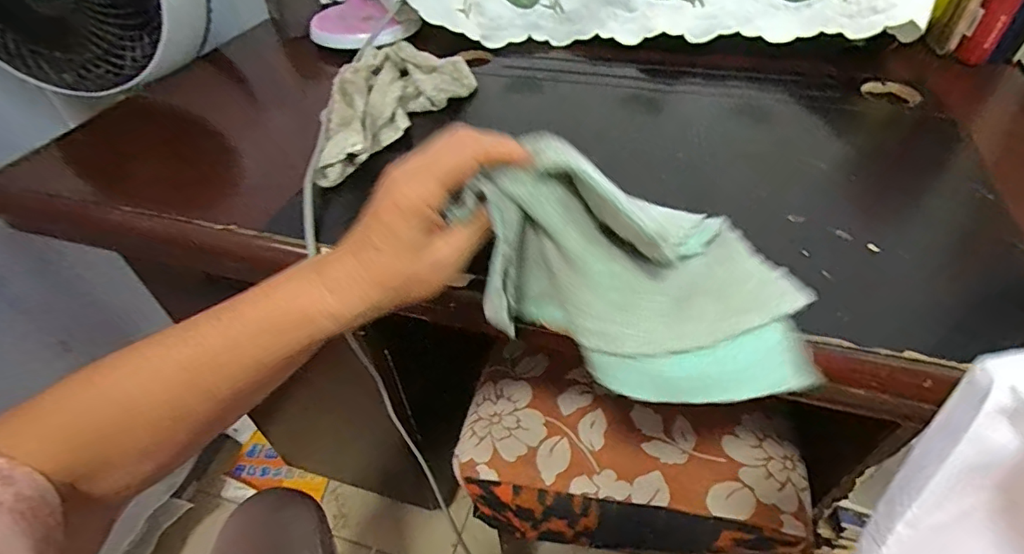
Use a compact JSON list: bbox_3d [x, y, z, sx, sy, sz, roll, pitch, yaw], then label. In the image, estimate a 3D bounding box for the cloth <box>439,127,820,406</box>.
[{"bbox_3d":[0.077,-0.011,0.294,0.196,0.115,0.117,-5,44,-1],"label":"cloth"}]

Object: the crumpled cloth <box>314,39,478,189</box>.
[{"bbox_3d":[-0.123,-0.182,0.507,0.090,0.045,0.235,21,49,24],"label":"crumpled cloth"}]

